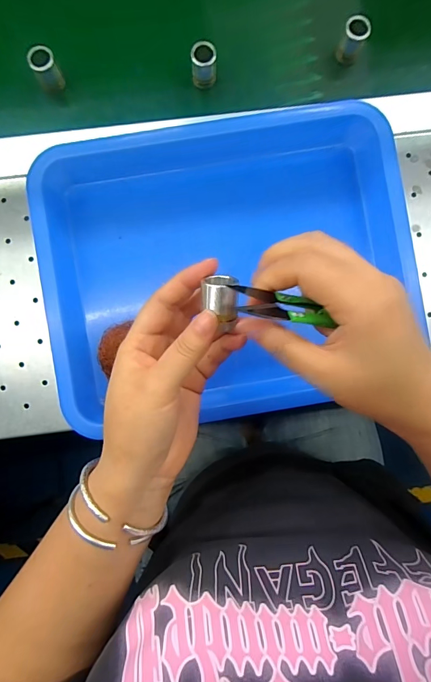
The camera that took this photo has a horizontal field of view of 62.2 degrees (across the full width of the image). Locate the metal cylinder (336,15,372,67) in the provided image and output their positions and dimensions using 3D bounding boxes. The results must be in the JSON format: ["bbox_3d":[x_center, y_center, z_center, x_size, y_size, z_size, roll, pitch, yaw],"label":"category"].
[{"bbox_3d":[0.133,-0.289,0.345,0.022,0.030,0.023,0,87,-1],"label":"metal cylinder"}]

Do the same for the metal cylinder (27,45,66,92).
[{"bbox_3d":[-0.159,-0.256,0.338,0.022,0.034,0.017,-27,87,-2],"label":"metal cylinder"}]

